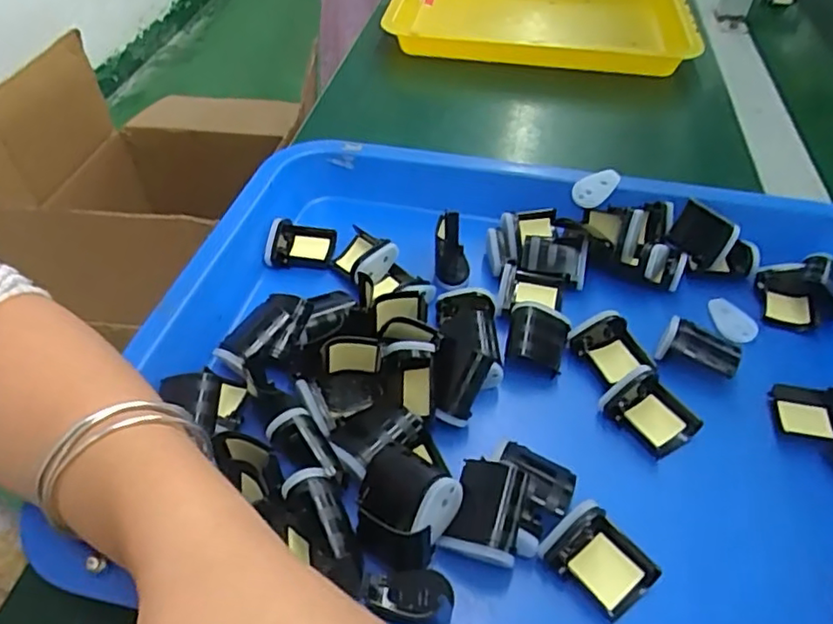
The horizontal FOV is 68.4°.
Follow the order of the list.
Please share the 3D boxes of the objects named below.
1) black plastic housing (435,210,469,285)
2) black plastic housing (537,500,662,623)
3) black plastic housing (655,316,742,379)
[{"bbox_3d":[0.024,-0.043,0.404,0.024,0.034,0.035,3,46,2],"label":"black plastic housing"},{"bbox_3d":[0.082,0.108,0.271,0.035,0.021,0.043,-33,55,-28],"label":"black plastic housing"},{"bbox_3d":[0.164,0.020,0.354,0.042,0.019,0.026,22,50,19],"label":"black plastic housing"}]

